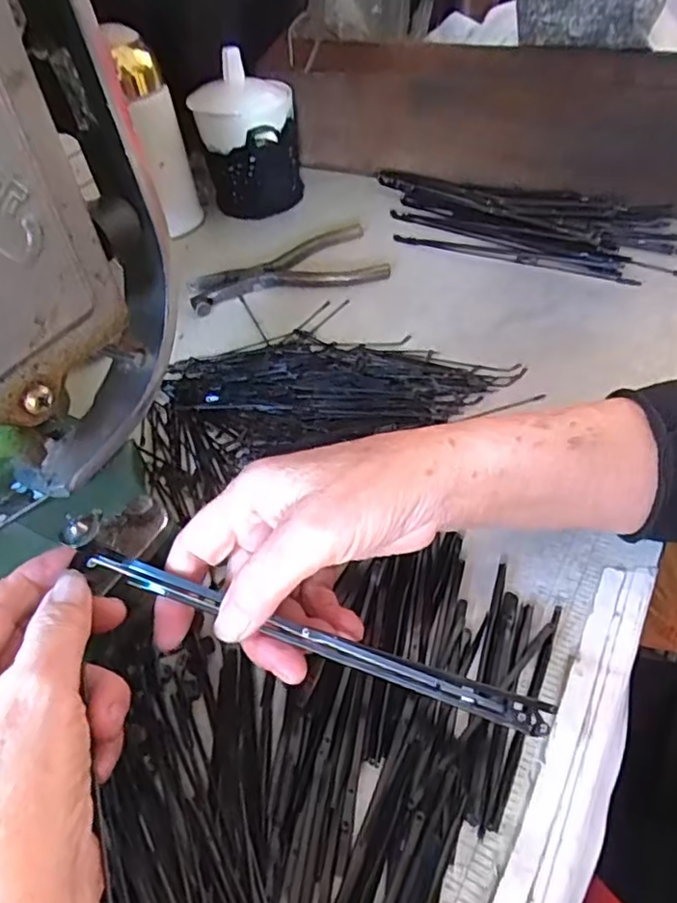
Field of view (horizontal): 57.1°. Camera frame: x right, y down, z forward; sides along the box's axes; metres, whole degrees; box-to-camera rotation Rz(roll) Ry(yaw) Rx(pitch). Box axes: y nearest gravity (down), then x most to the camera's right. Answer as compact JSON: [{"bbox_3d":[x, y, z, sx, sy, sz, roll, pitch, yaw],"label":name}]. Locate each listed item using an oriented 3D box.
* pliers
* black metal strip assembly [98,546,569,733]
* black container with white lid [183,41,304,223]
[{"bbox_3d":[-0.044,-0.150,0.508,0.153,0.009,0.081,-11,45,-3],"label":"pliers"},{"bbox_3d":[-0.011,0.072,0.244,0.188,0.007,0.011,17,50,8],"label":"black metal strip assembly"},{"bbox_3d":[-0.076,-0.279,0.559,0.081,0.113,0.075,15,49,21],"label":"black container with white lid"}]

